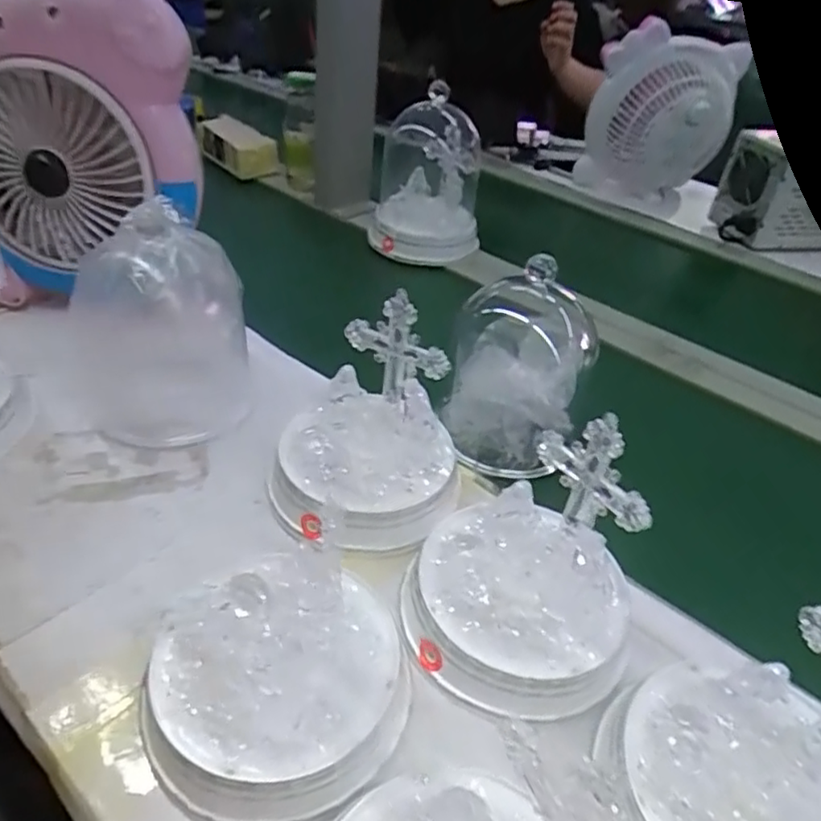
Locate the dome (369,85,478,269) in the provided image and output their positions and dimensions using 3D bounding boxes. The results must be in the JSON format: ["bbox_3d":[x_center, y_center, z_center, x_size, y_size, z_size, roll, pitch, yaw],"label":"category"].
[{"bbox_3d":[0.024,-0.301,0.849,0.144,0.171,0.126,5,39,-2],"label":"dome"}]

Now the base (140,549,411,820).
[{"bbox_3d":[-0.076,0.152,0.371,0.137,0.038,0.141,4,39,-3],"label":"base"}]

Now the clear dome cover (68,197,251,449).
[{"bbox_3d":[-0.216,-0.084,0.544,0.133,0.189,0.167,-15,44,-25],"label":"clear dome cover"}]

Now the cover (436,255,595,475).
[{"bbox_3d":[0.097,-0.047,0.561,0.110,0.173,0.131,15,39,9],"label":"cover"}]

